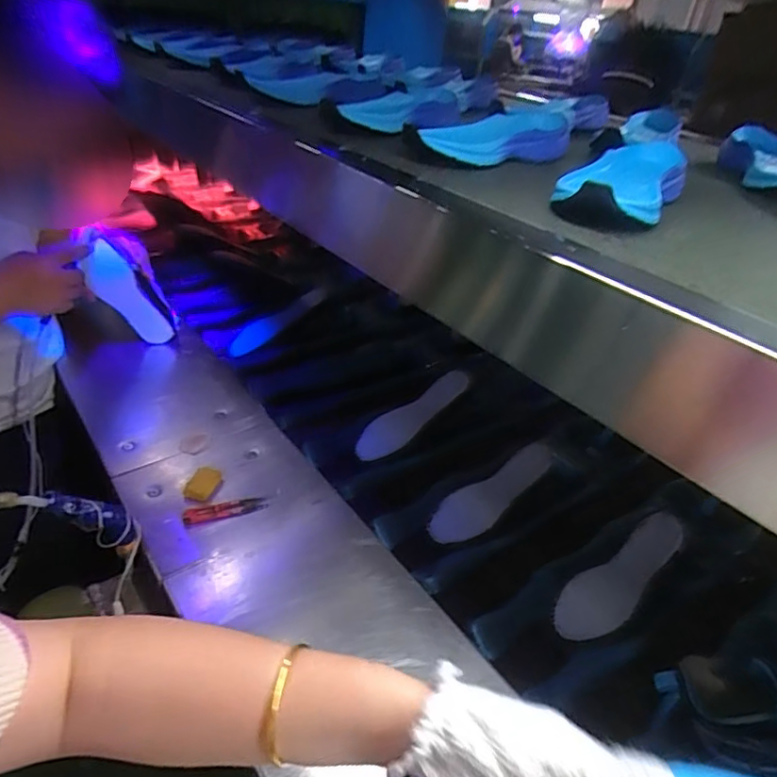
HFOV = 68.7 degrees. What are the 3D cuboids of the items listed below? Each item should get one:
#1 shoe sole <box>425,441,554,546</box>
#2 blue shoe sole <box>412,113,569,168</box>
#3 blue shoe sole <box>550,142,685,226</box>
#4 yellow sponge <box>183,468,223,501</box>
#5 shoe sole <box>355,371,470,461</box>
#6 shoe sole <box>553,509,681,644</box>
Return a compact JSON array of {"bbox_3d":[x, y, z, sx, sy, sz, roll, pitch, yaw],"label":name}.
[{"bbox_3d":[0.148,0.148,0.800,0.209,0.021,0.063,-32,46,-16],"label":"shoe sole"},{"bbox_3d":[0.121,-0.278,0.635,0.226,0.041,0.072,-16,44,-34],"label":"blue shoe sole"},{"bbox_3d":[0.220,-0.190,0.525,0.080,0.041,0.216,27,38,20],"label":"blue shoe sole"},{"bbox_3d":[-0.242,0.126,0.744,0.036,0.014,0.051,18,36,7],"label":"yellow sponge"},{"bbox_3d":[0.040,0.041,0.924,0.220,0.022,0.063,-35,48,-15],"label":"shoe sole"},{"bbox_3d":[0.286,0.229,0.695,0.204,0.013,0.065,-38,48,-12],"label":"shoe sole"}]

